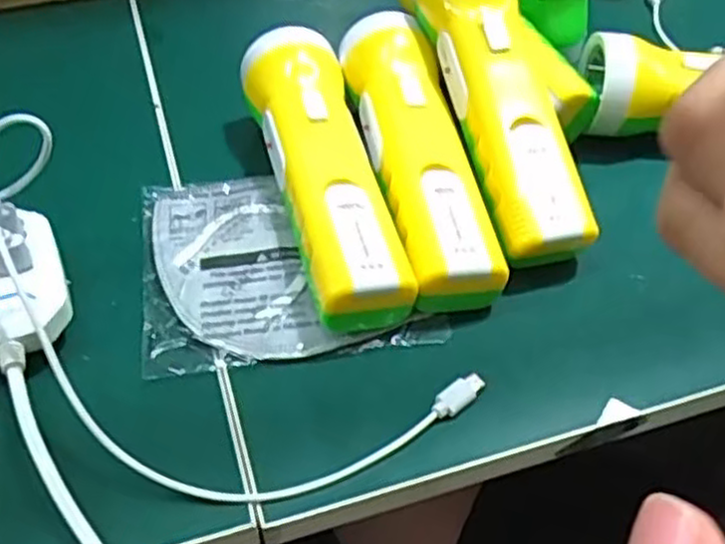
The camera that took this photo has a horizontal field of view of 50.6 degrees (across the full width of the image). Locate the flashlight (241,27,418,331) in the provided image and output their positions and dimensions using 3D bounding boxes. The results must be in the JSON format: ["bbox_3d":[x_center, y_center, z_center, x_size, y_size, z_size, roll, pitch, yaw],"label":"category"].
[{"bbox_3d":[-0.020,-0.047,0.366,0.051,0.051,0.171,-9,49,-9],"label":"flashlight"}]

